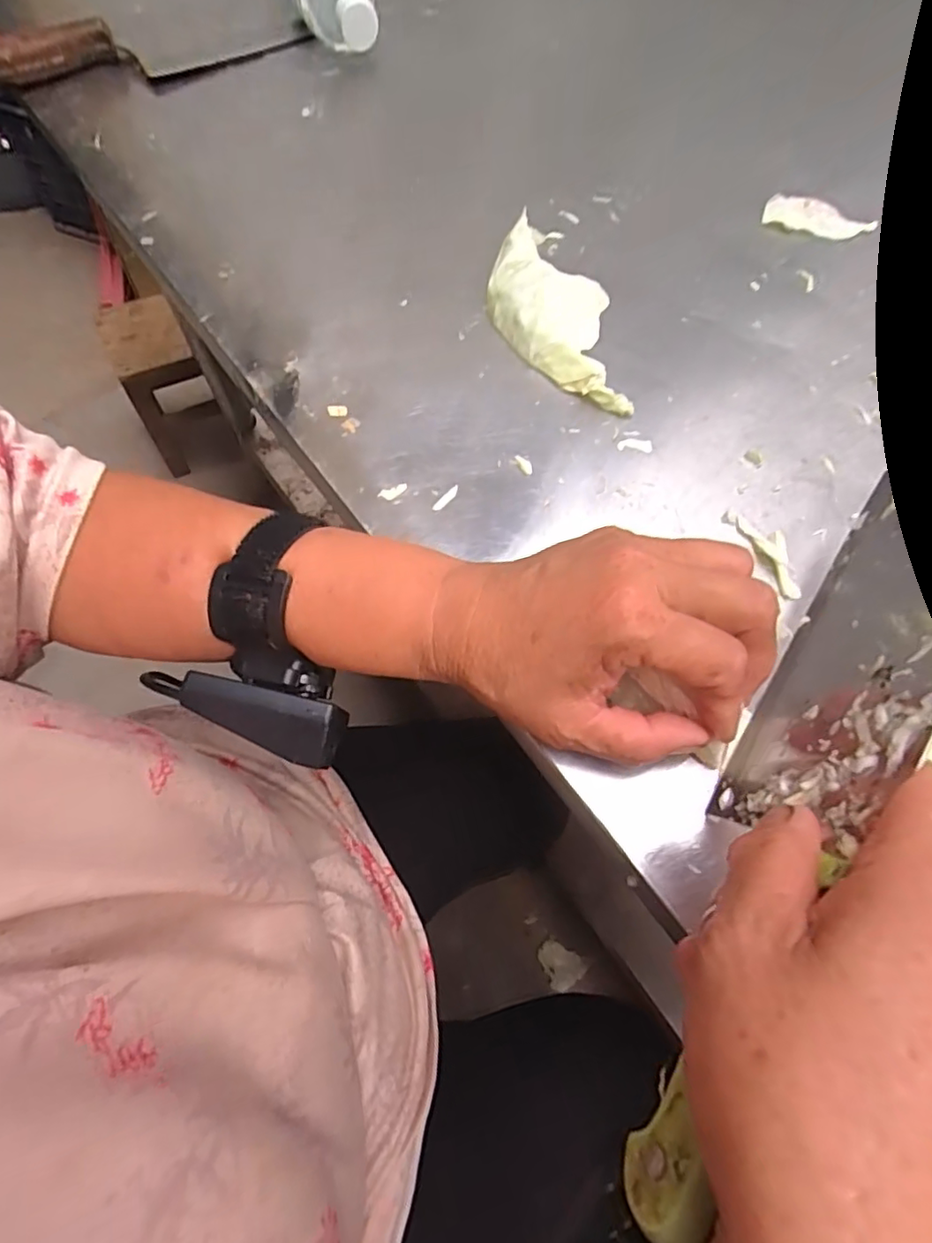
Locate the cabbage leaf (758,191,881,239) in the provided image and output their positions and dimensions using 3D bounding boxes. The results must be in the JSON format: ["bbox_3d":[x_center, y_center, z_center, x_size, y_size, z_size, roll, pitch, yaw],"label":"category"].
[{"bbox_3d":[0.270,-0.312,0.461,0.081,0.010,0.033,14,63,3],"label":"cabbage leaf"}]

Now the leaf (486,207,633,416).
[{"bbox_3d":[0.050,-0.199,0.375,0.064,0.026,0.172,-8,64,-8],"label":"leaf"}]

